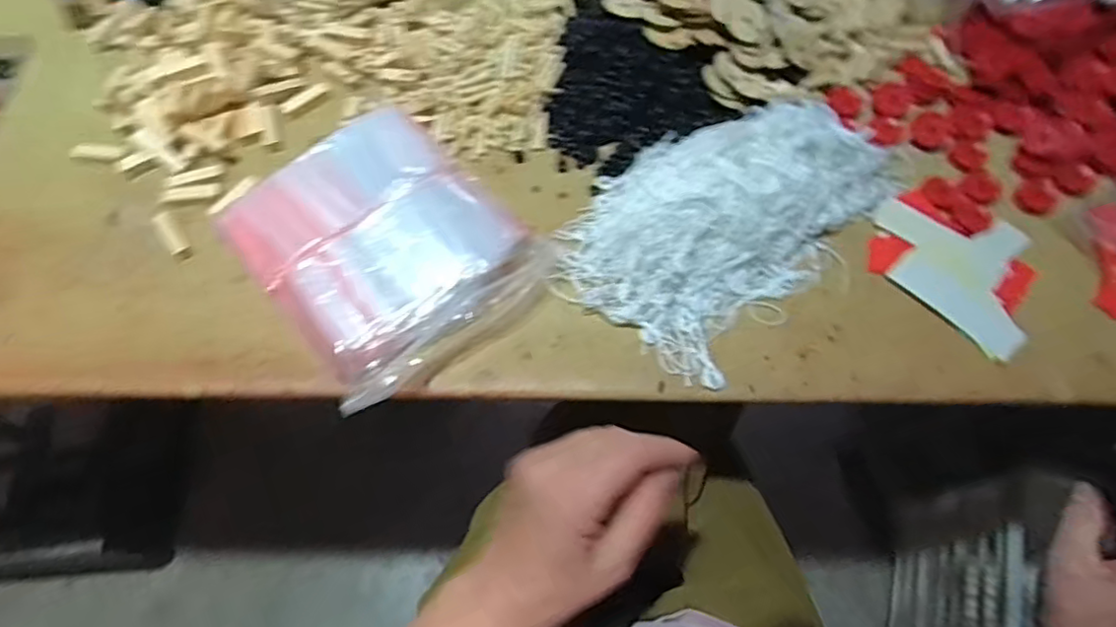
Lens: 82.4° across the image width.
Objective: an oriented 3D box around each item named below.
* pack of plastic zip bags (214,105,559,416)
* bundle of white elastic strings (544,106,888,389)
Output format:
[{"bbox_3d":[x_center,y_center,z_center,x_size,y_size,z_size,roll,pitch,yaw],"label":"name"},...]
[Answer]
[{"bbox_3d":[-0.122,-0.053,0.450,0.164,0.034,0.187,-37,72,-15],"label":"pack of plastic zip bags"},{"bbox_3d":[0.114,-0.080,0.447,0.156,0.049,0.226,41,73,15],"label":"bundle of white elastic strings"}]

